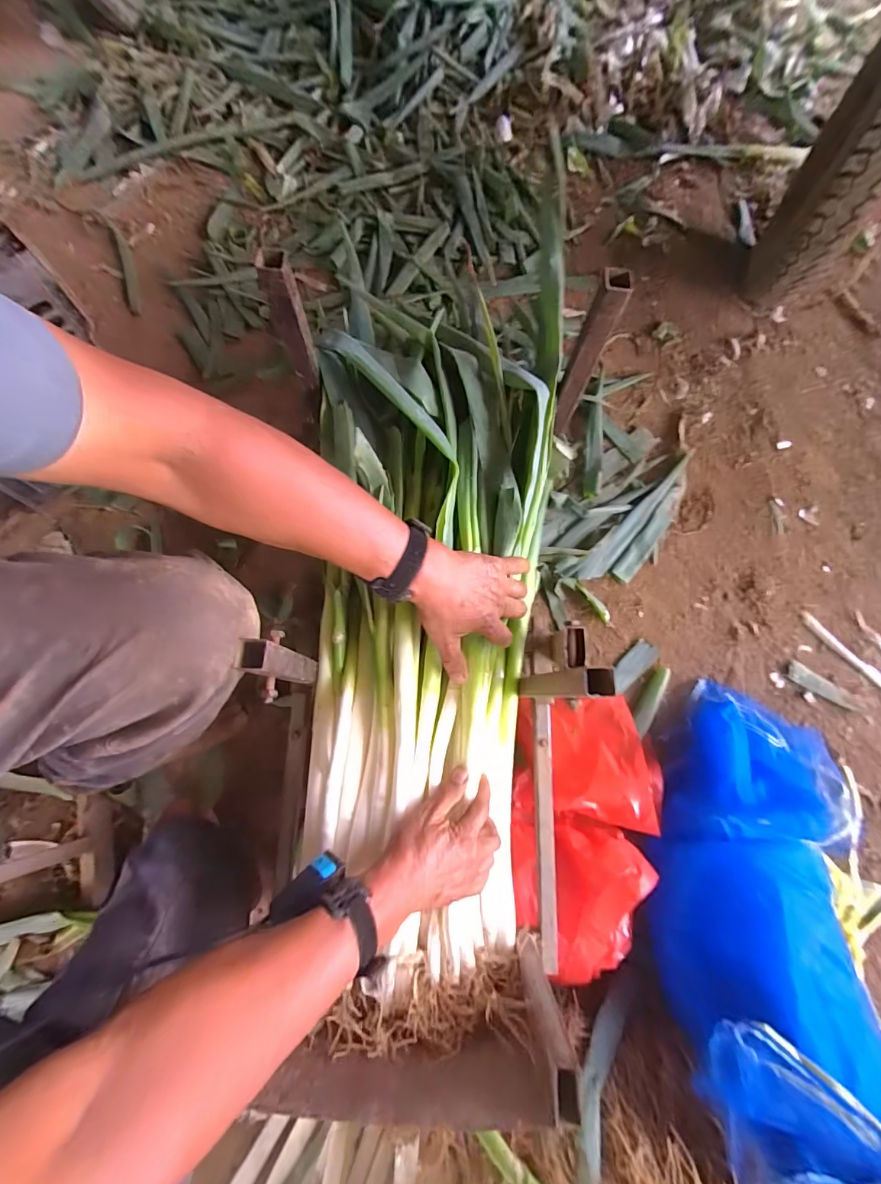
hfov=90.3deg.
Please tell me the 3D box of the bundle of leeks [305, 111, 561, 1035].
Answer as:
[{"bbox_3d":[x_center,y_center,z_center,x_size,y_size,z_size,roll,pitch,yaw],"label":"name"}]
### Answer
[{"bbox_3d":[-0.010,0.050,0.511,0.271,0.143,0.745,1,84,0],"label":"bundle of leeks"}]

